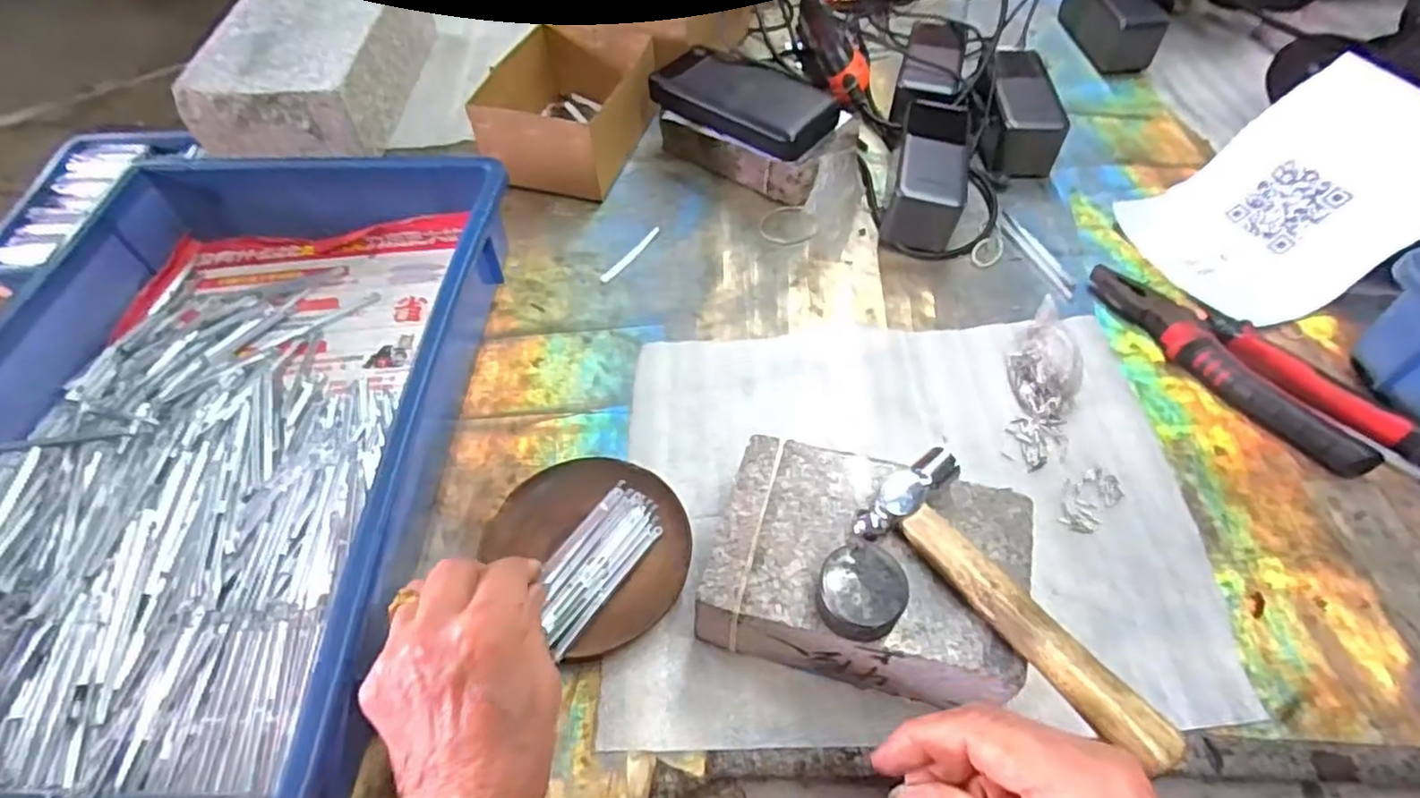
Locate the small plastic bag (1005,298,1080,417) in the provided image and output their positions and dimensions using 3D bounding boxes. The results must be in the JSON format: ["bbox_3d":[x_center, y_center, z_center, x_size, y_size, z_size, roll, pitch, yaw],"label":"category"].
[{"bbox_3d":[0.227,-0.031,0.459,0.043,0.035,0.084,16,55,13],"label":"small plastic bag"}]

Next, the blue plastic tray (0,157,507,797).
[{"bbox_3d":[-0.293,0.015,0.409,0.277,0.075,0.421,0,53,1],"label":"blue plastic tray"}]

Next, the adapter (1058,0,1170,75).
[{"bbox_3d":[0.425,-0.407,0.726,0.057,0.057,0.138,-4,53,-2],"label":"adapter"}]

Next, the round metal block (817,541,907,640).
[{"bbox_3d":[0.067,0.086,0.305,0.036,0.020,0.038,0,54,0],"label":"round metal block"}]

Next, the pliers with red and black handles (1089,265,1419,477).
[{"bbox_3d":[0.357,-0.027,0.462,0.053,0.022,0.210,-29,58,-19],"label":"pliers with red and black handles"}]

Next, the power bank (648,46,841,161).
[{"bbox_3d":[0.031,-0.262,0.592,0.160,0.021,0.087,35,61,22],"label":"power bank"}]

